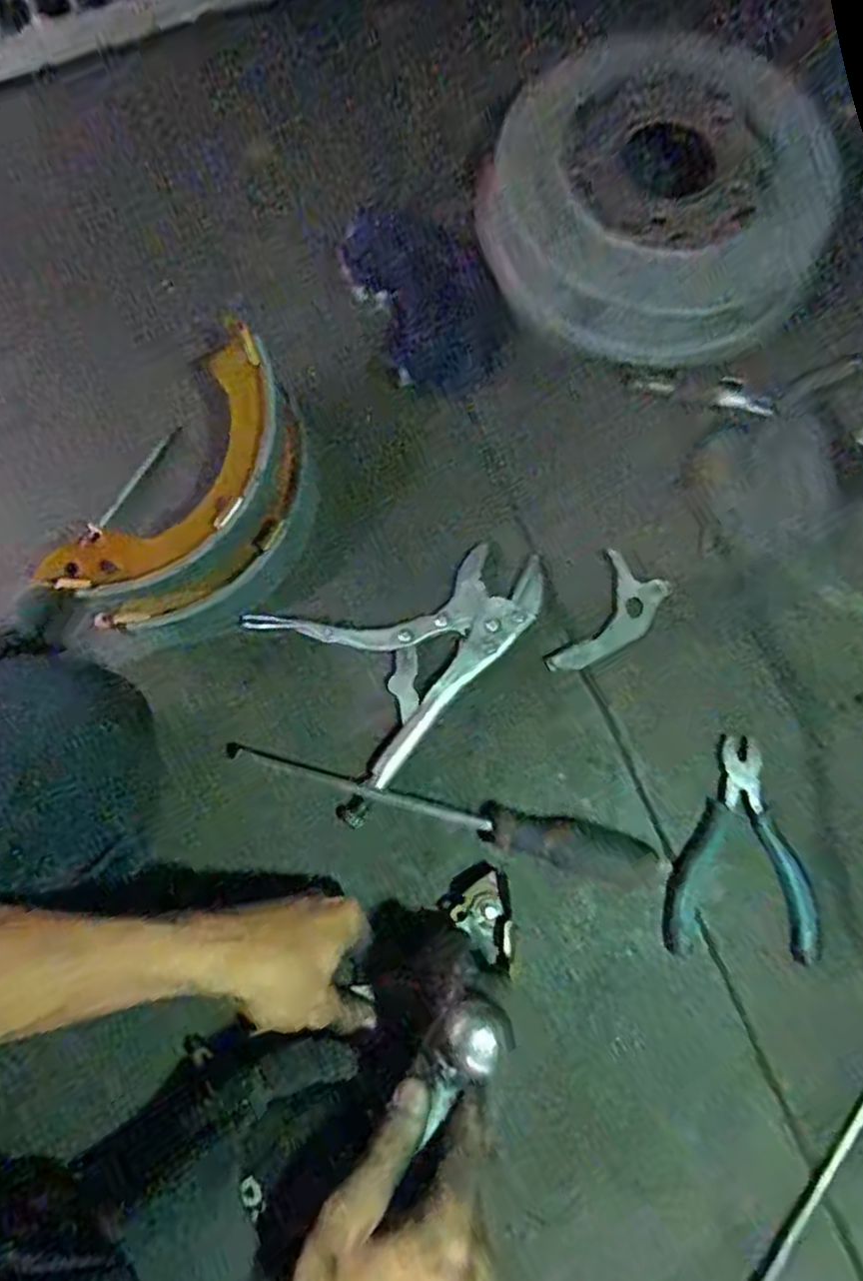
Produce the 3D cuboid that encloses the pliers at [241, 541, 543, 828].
[{"bbox_3d":[-0.014,0.002,0.525,0.217,0.012,0.161,-35,80,-6],"label":"pliers"}]

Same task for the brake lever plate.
[{"bbox_3d":[0.135,-0.012,0.530,0.052,0.005,0.102,30,80,6],"label":"brake lever plate"}]

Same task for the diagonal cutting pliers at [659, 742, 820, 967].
[{"bbox_3d":[0.213,0.142,0.492,0.095,0.017,0.145,3,78,1],"label":"diagonal cutting pliers"}]

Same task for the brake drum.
[{"bbox_3d":[0.183,-0.339,0.550,0.238,0.103,0.250,0,78,0],"label":"brake drum"}]

